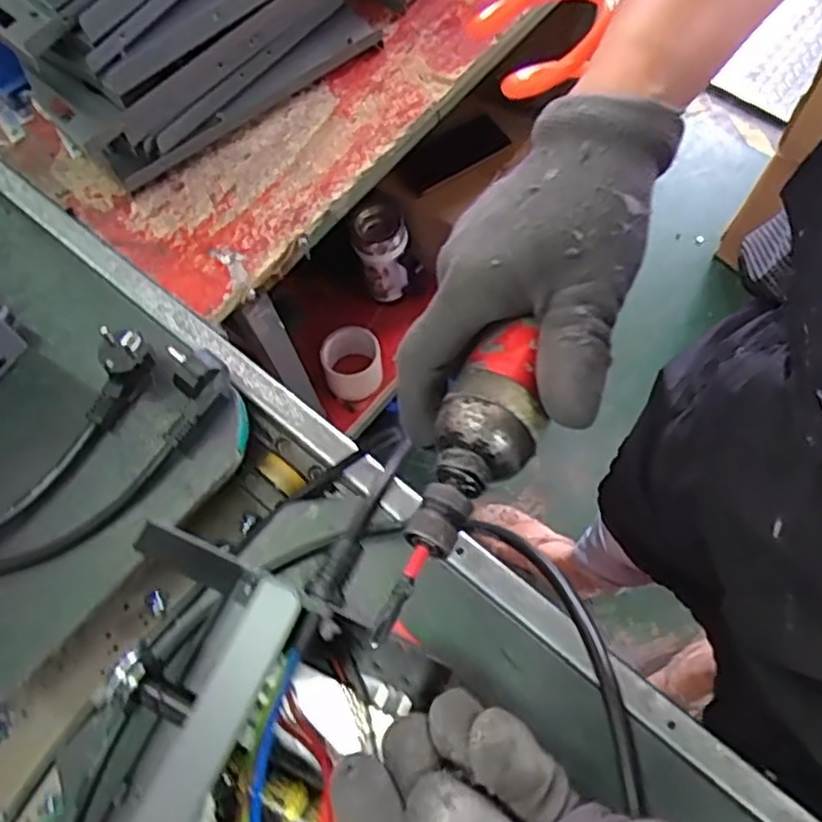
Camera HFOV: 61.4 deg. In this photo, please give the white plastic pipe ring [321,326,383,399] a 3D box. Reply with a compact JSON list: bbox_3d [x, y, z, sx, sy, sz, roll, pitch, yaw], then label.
[{"bbox_3d":[-0.085,-0.068,1.006,0.084,0.061,0.089,-1,68,3],"label":"white plastic pipe ring"}]

